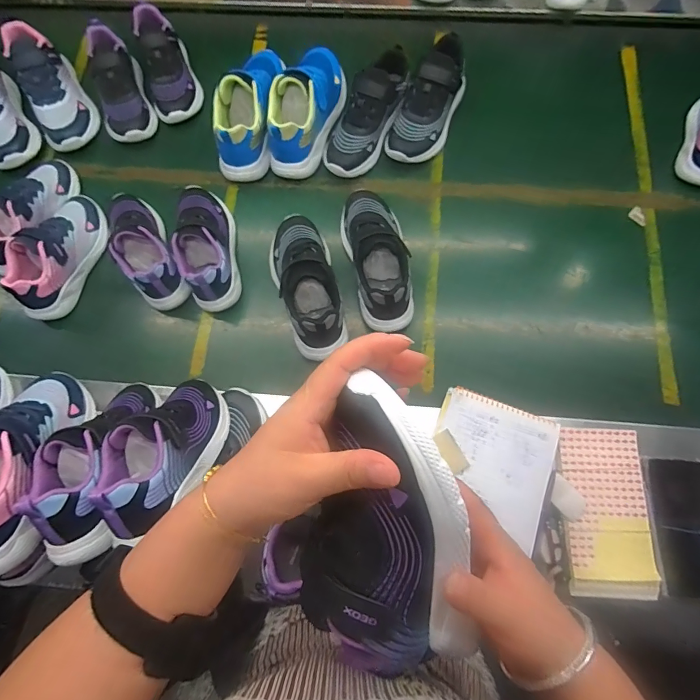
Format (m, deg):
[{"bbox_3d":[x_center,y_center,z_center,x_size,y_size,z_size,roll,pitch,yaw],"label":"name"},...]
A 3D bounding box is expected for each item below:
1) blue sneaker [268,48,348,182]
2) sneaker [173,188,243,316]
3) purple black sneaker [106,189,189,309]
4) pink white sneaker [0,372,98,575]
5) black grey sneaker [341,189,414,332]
[{"bbox_3d":[-0.072,-0.415,0.698,0.083,0.106,0.232,15,75,12],"label":"blue sneaker"},{"bbox_3d":[-0.226,-0.172,0.638,0.075,0.083,0.213,-12,73,-4],"label":"sneaker"},{"bbox_3d":[-0.322,-0.166,0.636,0.074,0.087,0.206,-25,76,-11],"label":"purple black sneaker"},{"bbox_3d":[-0.359,0.107,0.446,0.088,0.107,0.234,-5,43,0],"label":"pink white sneaker"},{"bbox_3d":[0.046,-0.150,0.610,0.088,0.086,0.230,-10,75,-3],"label":"black grey sneaker"}]

